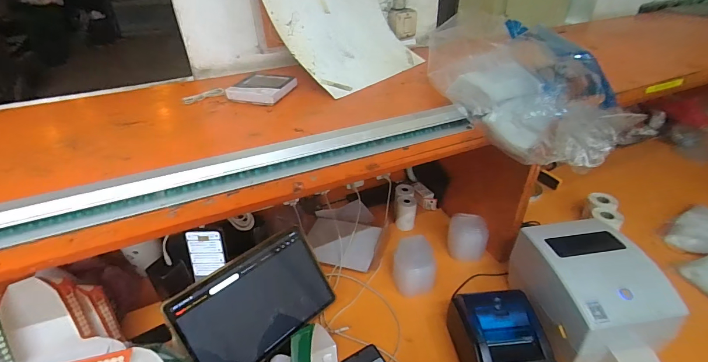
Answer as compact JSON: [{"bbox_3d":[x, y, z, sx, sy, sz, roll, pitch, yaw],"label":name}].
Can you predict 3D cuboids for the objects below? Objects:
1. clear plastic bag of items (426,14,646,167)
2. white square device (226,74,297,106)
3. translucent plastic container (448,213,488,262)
[{"bbox_3d":[0.233,-0.128,0.512,0.147,0.141,0.250,-13,35,-15],"label":"clear plastic bag of items"},{"bbox_3d":[-0.165,-0.165,0.640,0.093,0.026,0.098,10,35,19],"label":"white square device"},{"bbox_3d":[0.254,0.124,0.796,0.088,0.112,0.069,8,35,16],"label":"translucent plastic container"}]

